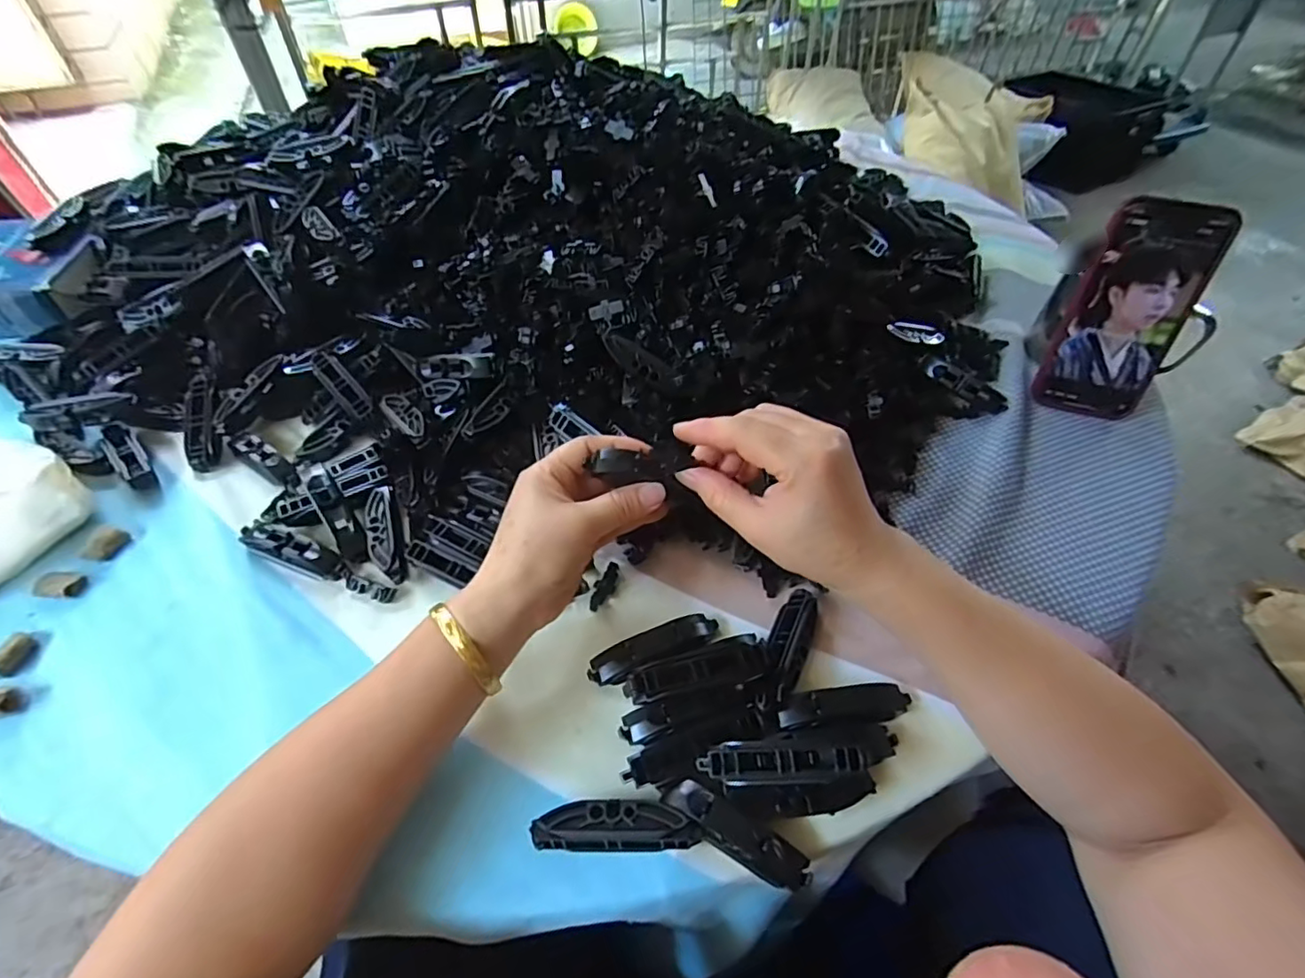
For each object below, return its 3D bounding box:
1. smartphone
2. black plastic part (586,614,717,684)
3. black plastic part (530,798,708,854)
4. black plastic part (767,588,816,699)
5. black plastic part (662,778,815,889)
[{"bbox_3d":[0.363,-0.132,0.448,0.074,0.156,0.019,16,31,12],"label":"smartphone"},{"bbox_3d":[0.001,0.092,0.348,0.080,0.018,0.019,-21,54,-17],"label":"black plastic part"},{"bbox_3d":[-0.017,0.165,0.289,0.079,0.018,0.022,0,50,0],"label":"black plastic part"},{"bbox_3d":[0.081,0.092,0.346,0.022,0.022,0.070,19,53,15],"label":"black plastic part"},{"bbox_3d":[0.041,0.168,0.286,0.074,0.017,0.020,25,55,19],"label":"black plastic part"}]

